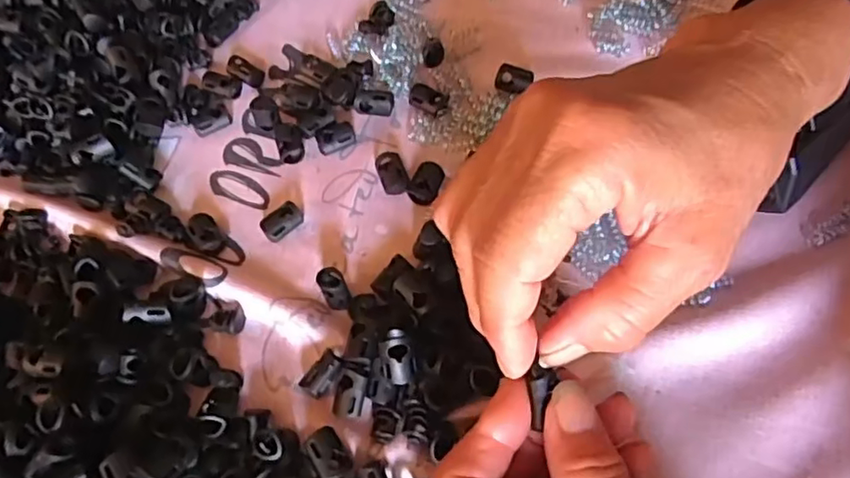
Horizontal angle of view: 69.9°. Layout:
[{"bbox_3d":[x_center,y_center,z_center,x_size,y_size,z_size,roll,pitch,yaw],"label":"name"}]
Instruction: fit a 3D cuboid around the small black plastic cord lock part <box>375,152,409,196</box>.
[{"bbox_3d":[-0.017,-0.032,0.303,0.012,0.010,0.022,-20,64,-7],"label":"small black plastic cord lock part"}]

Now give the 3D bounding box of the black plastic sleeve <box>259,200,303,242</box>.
[{"bbox_3d":[-0.069,-0.008,0.295,0.020,0.008,0.013,-38,67,-15],"label":"black plastic sleeve"}]

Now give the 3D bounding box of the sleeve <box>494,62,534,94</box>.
[{"bbox_3d":[0.047,-0.085,0.323,0.019,0.010,0.011,17,66,11],"label":"sleeve"}]

